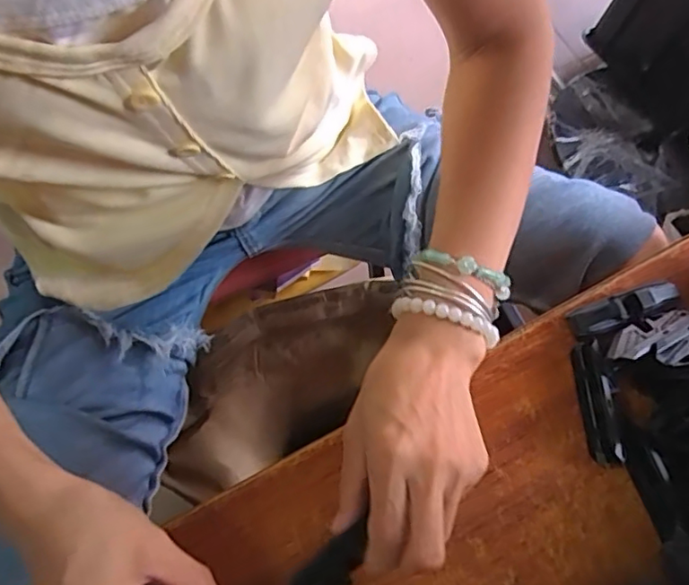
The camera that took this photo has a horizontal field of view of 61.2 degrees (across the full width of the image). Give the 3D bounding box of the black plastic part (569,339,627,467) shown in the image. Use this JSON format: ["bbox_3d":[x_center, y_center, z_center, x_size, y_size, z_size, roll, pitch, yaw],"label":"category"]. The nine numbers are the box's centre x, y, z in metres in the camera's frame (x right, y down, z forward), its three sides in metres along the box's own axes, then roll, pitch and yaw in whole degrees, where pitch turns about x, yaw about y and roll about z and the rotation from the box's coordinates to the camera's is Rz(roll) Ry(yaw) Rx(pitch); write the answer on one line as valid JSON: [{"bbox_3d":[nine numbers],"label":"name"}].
[{"bbox_3d":[0.150,0.066,0.349,0.011,0.024,0.072,-5,70,-2],"label":"black plastic part"}]

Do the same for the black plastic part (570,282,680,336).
[{"bbox_3d":[0.179,0.009,0.370,0.072,0.022,0.021,-20,71,-7],"label":"black plastic part"}]

